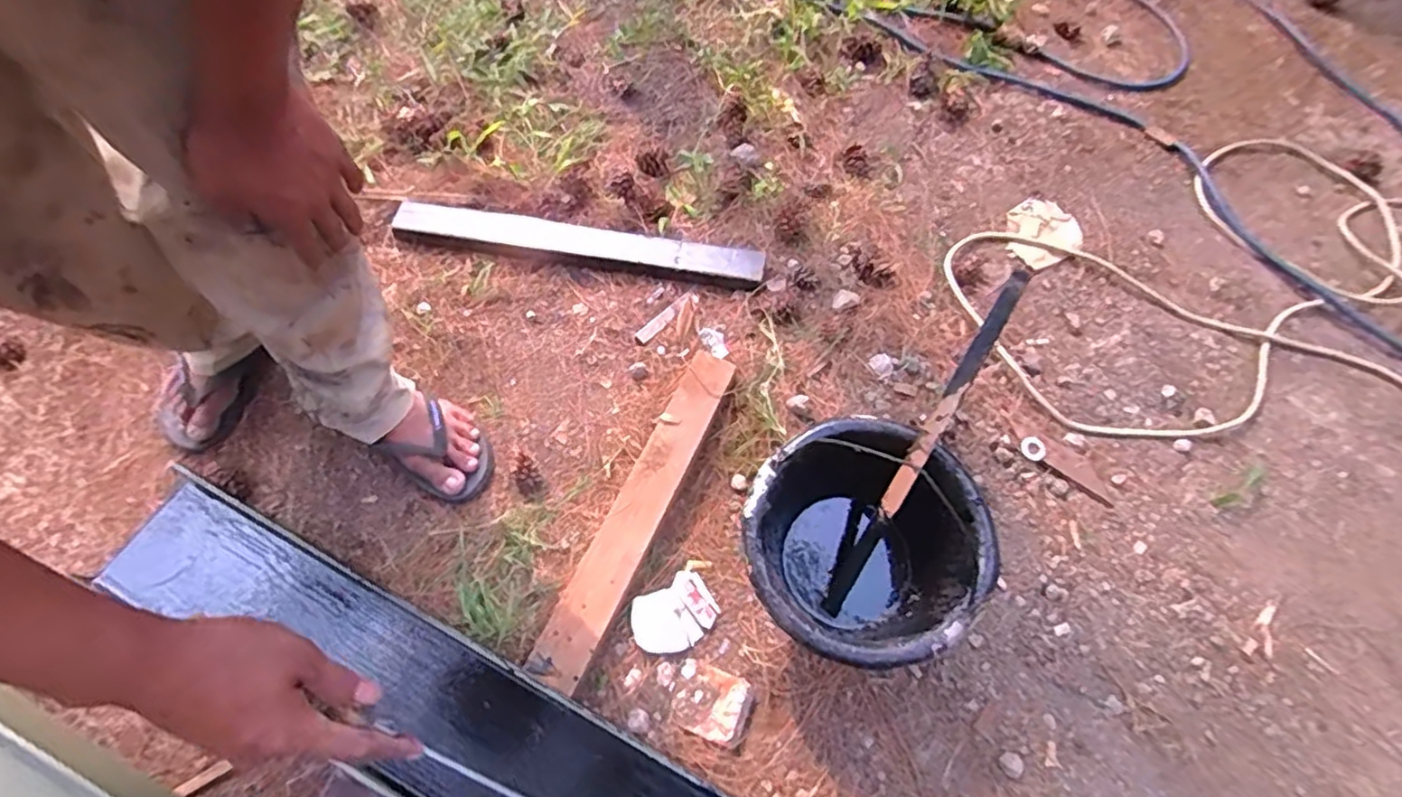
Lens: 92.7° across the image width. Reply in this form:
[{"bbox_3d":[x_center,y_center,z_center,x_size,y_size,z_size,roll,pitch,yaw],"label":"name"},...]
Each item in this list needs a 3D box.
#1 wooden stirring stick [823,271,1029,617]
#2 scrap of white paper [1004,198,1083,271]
[{"bbox_3d":[0.237,0.064,0.734,0.021,0.022,0.425,27,107,9],"label":"wooden stirring stick"},{"bbox_3d":[0.543,-0.267,1.074,0.133,0.011,0.114,-34,71,-17],"label":"scrap of white paper"}]

